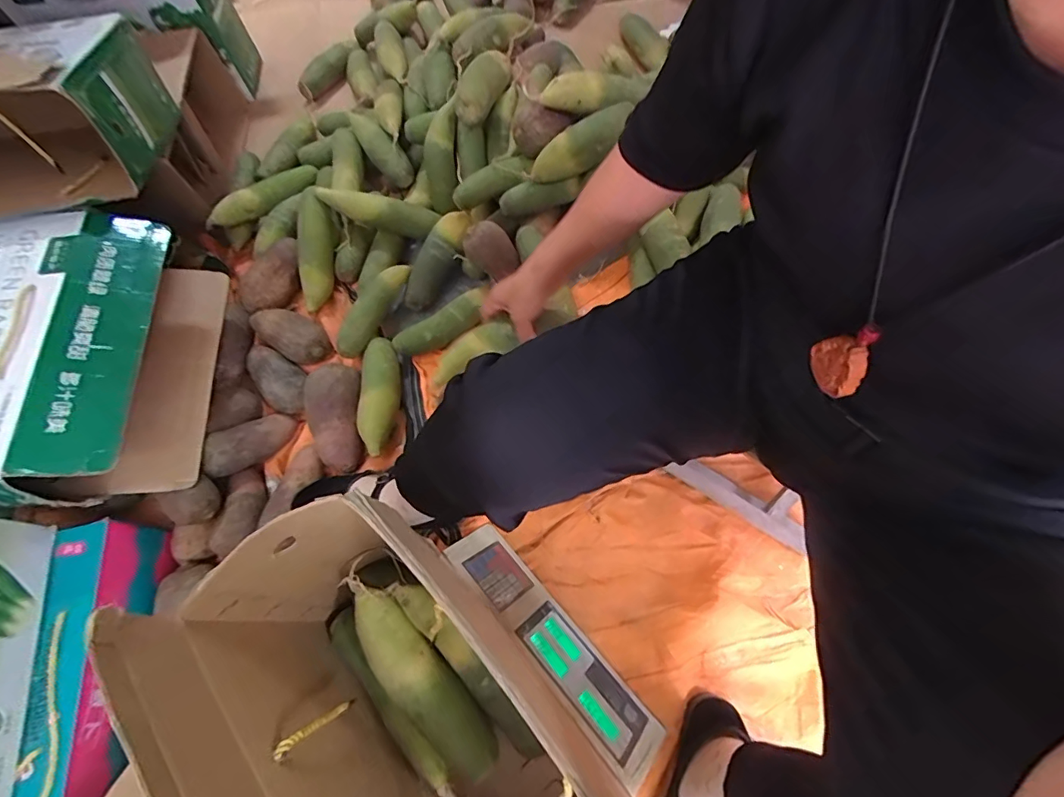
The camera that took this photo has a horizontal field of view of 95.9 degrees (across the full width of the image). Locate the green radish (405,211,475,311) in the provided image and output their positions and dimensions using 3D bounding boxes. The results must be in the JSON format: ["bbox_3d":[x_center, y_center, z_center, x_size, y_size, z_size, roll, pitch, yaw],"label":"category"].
[{"bbox_3d":[-0.166,-0.239,0.821,0.054,0.045,0.186,31,95,14],"label":"green radish"}]

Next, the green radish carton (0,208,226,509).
[{"bbox_3d":[-0.643,-0.035,0.630,0.355,0.181,0.360,-6,68,0],"label":"green radish carton"}]

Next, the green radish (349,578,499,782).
[{"bbox_3d":[-0.107,0.261,0.449,0.060,0.049,0.208,-35,73,-26],"label":"green radish"}]

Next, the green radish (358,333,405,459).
[{"bbox_3d":[-0.233,-0.009,0.731,0.056,0.048,0.194,-7,68,0],"label":"green radish"}]

